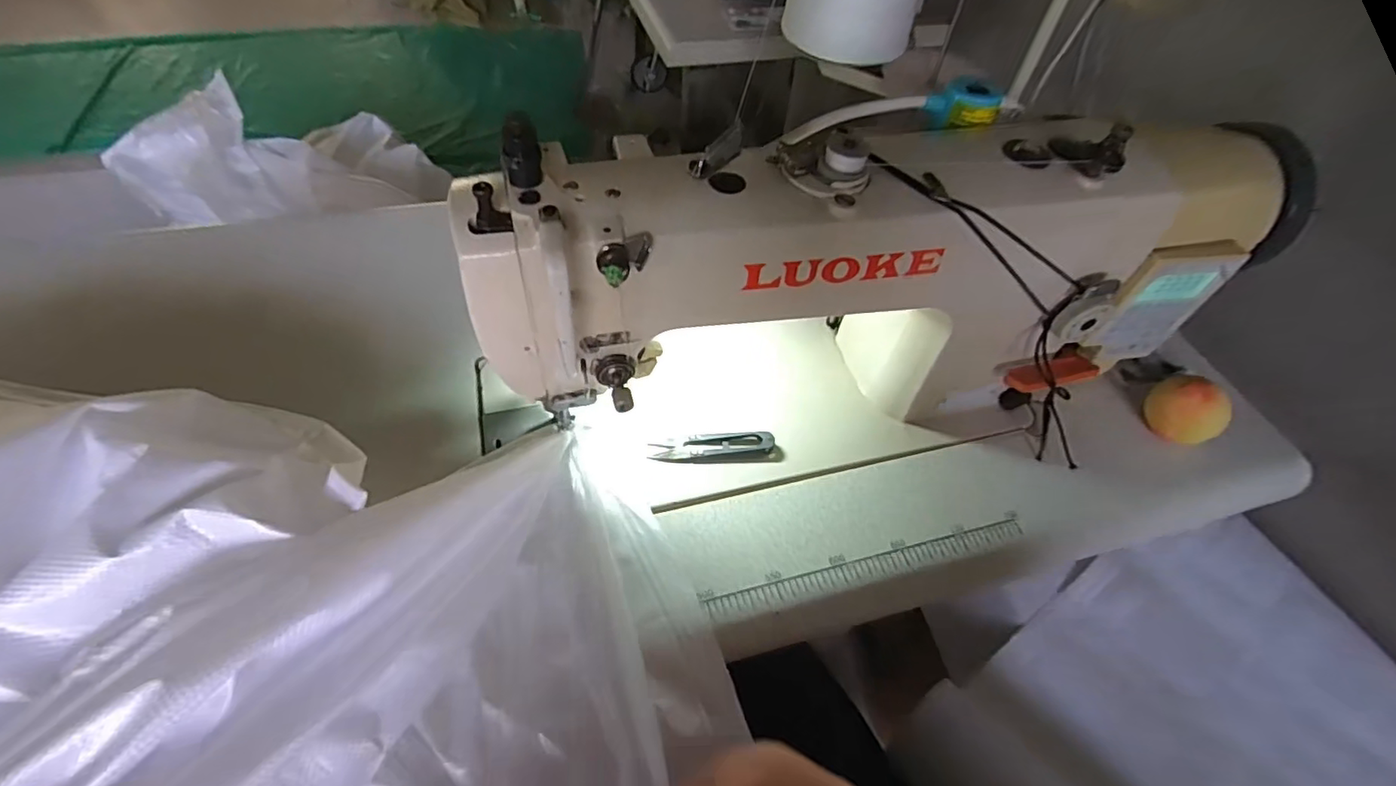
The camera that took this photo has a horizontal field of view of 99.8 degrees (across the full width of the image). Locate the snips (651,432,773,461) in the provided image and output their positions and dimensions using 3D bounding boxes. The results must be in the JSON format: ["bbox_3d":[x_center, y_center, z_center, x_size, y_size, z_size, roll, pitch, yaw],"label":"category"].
[{"bbox_3d":[0.012,0.041,0.476,0.098,0.008,0.022,-2,54,-7],"label":"snips"}]

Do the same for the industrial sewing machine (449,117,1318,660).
[{"bbox_3d":[0.154,-0.026,0.412,0.550,0.249,0.230,-9,55,-12],"label":"industrial sewing machine"}]

